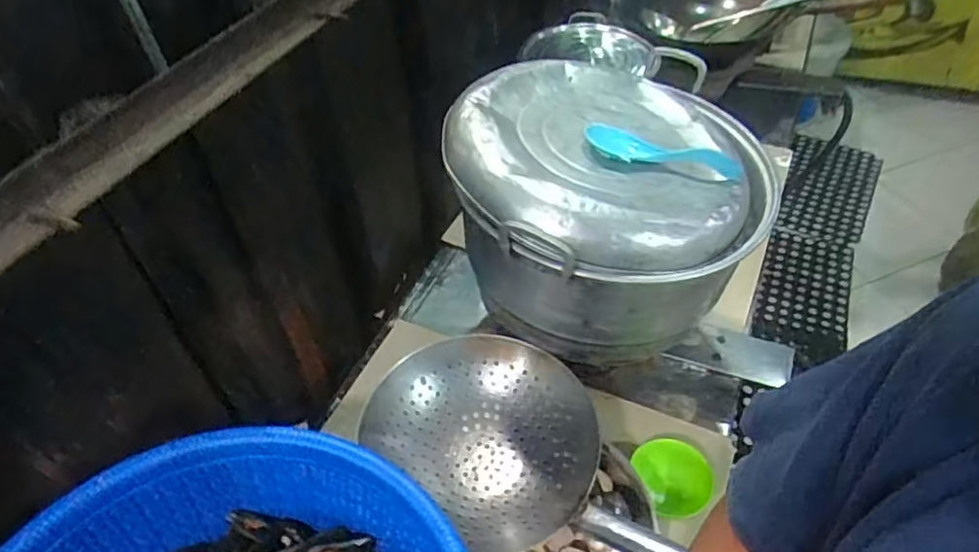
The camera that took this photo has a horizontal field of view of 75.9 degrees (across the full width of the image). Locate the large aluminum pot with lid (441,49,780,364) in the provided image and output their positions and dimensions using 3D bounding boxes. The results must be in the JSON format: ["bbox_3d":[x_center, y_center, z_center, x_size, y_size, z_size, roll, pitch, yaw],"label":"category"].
[{"bbox_3d":[0.153,-0.099,0.849,0.392,0.256,0.366,-1,47,1],"label":"large aluminum pot with lid"}]

